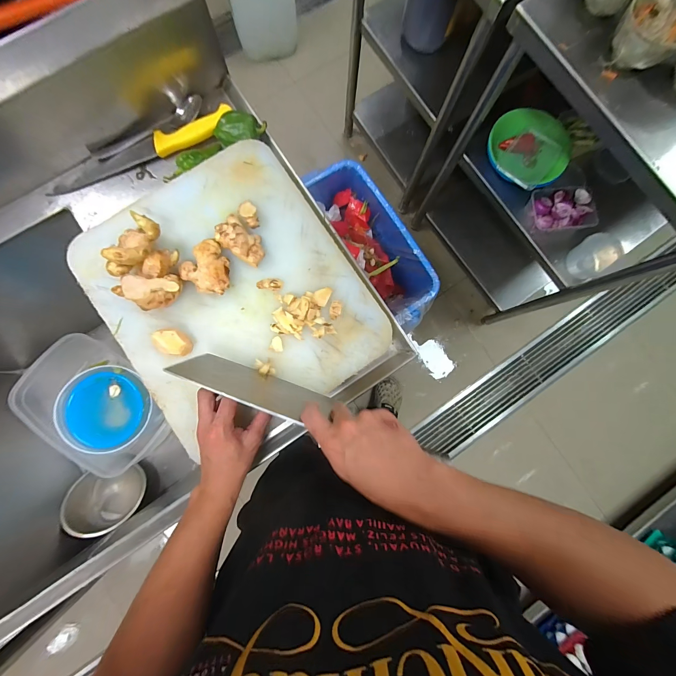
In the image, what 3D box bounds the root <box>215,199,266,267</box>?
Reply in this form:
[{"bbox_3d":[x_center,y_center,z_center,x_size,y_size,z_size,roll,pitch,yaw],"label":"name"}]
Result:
[{"bbox_3d":[-0.132,-0.155,0.459,0.078,0.030,0.076,36,83,1],"label":"root"}]

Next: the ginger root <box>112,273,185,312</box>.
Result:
[{"bbox_3d":[-0.253,-0.060,0.421,0.069,0.052,0.039,-19,85,-5],"label":"ginger root"}]

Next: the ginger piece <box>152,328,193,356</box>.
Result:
[{"bbox_3d":[-0.232,0.006,0.440,0.043,0.037,0.033,17,83,-1],"label":"ginger piece"}]

